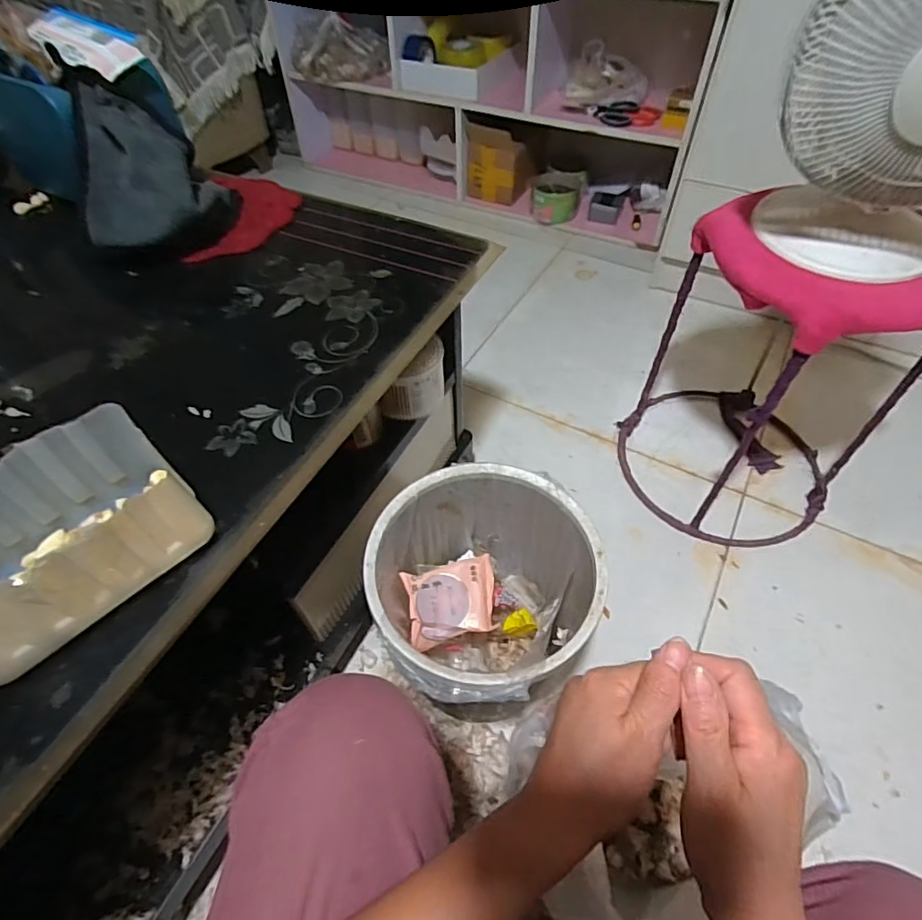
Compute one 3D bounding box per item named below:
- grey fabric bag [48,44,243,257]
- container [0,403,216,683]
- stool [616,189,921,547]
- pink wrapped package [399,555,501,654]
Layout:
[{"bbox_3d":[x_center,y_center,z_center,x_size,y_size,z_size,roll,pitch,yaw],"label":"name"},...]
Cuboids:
[{"bbox_3d":[-0.345,-0.319,0.587,0.139,0.143,0.151,-9,52,-5],"label":"grey fabric bag"},{"bbox_3d":[-0.258,0.056,0.342,0.099,0.086,0.155,37,61,27],"label":"container"},{"bbox_3d":[0.476,-0.137,0.809,0.366,0.456,0.346,-35,59,-23],"label":"stool"},{"bbox_3d":[-0.010,0.167,0.622,0.107,0.040,0.089,-14,67,6],"label":"pink wrapped package"}]

